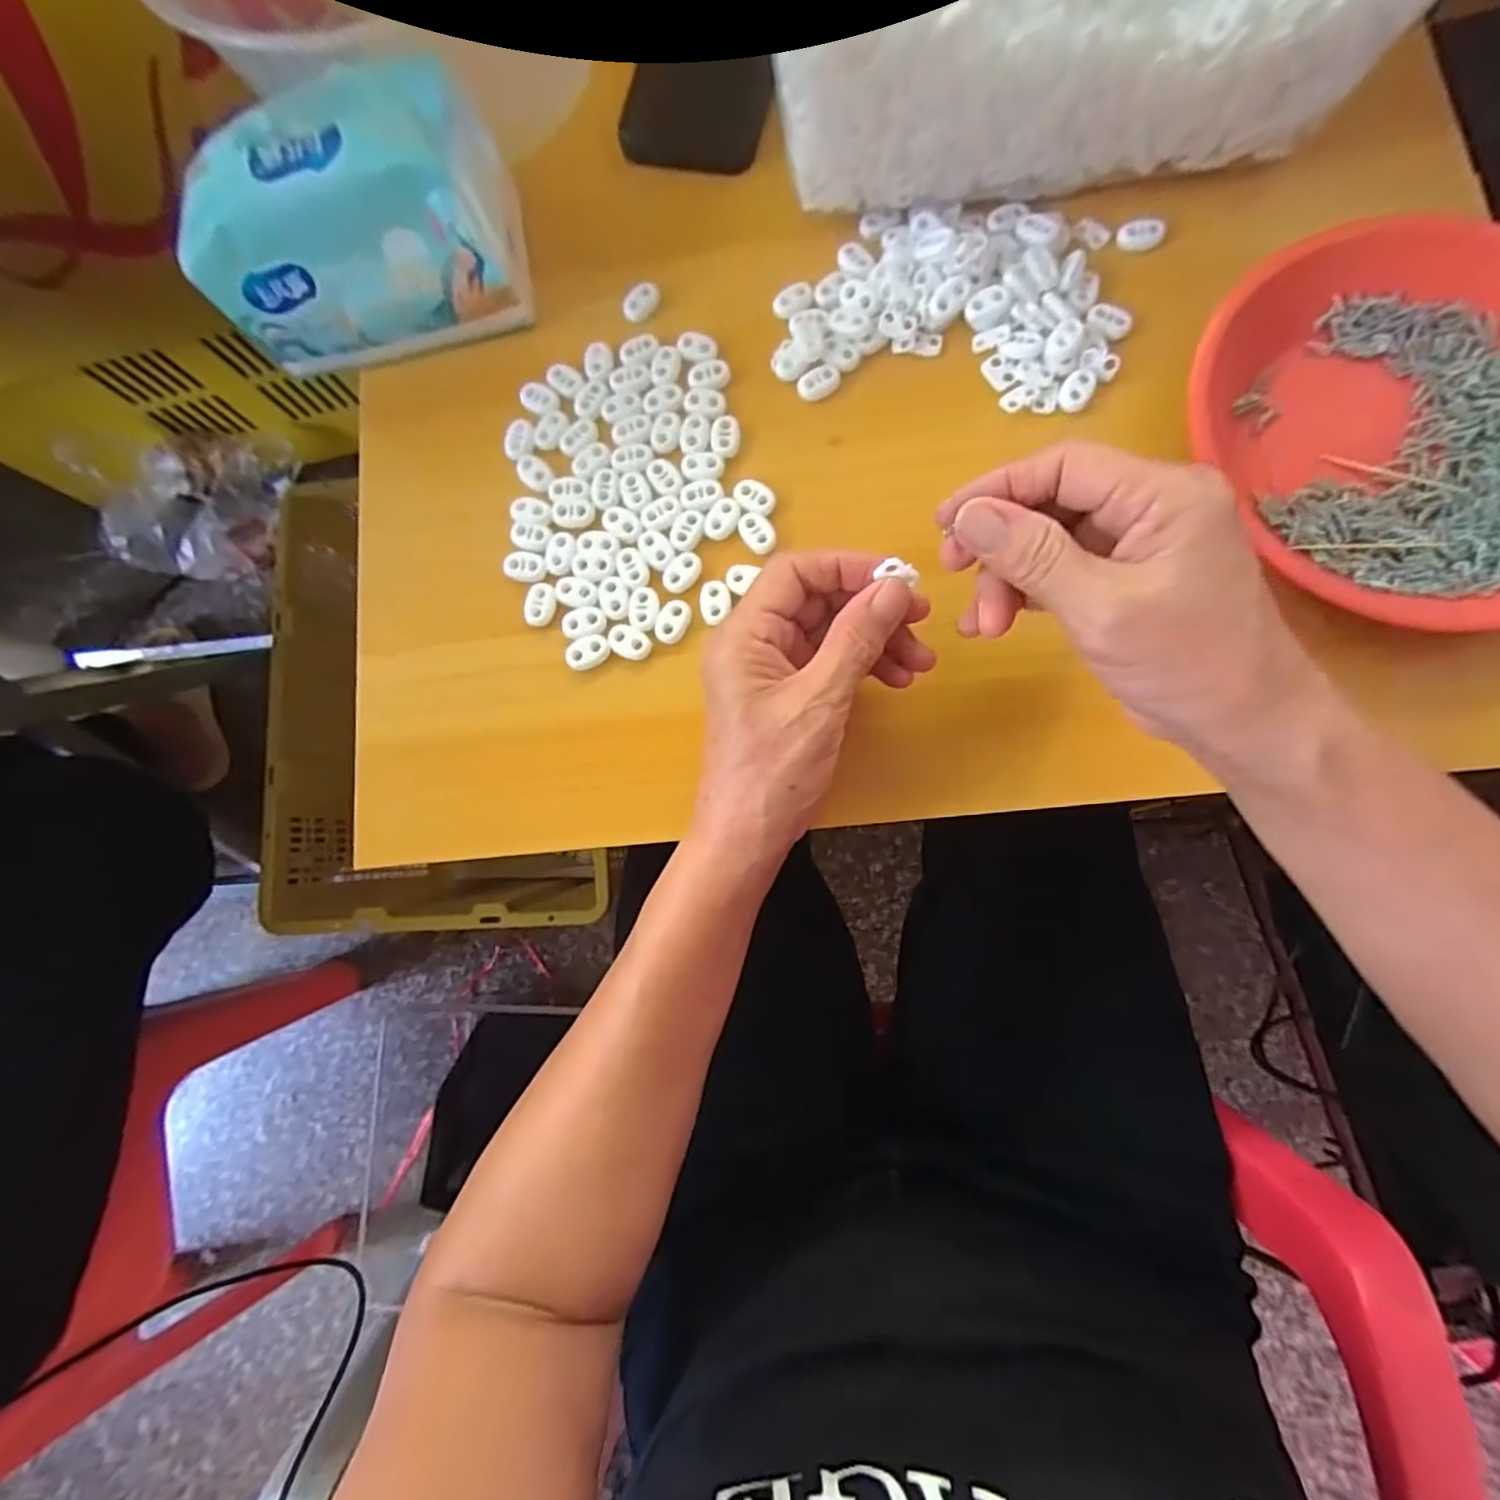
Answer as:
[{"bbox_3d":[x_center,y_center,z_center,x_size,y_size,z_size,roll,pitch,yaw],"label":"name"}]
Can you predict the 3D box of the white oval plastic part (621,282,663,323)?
[{"bbox_3d":[-0.060,-0.247,0.349,0.014,0.007,0.023,29,85,8],"label":"white oval plastic part"}]

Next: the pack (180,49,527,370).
[{"bbox_3d":[-0.195,-0.270,0.320,0.139,0.083,0.105,-3,81,4],"label":"pack"}]

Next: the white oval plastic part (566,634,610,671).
[{"bbox_3d":[-0.082,-0.050,0.319,0.022,0.005,0.015,-24,80,1],"label":"white oval plastic part"}]

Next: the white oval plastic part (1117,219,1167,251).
[{"bbox_3d":[0.204,-0.269,0.330,0.022,0.006,0.016,-5,81,4],"label":"white oval plastic part"}]

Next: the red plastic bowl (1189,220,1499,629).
[{"bbox_3d":[0.309,-0.149,0.293,0.177,0.032,0.192,-1,81,4],"label":"red plastic bowl"}]

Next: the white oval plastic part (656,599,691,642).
[{"bbox_3d":[-0.039,-0.065,0.317,0.015,0.004,0.022,18,83,7],"label":"white oval plastic part"}]

